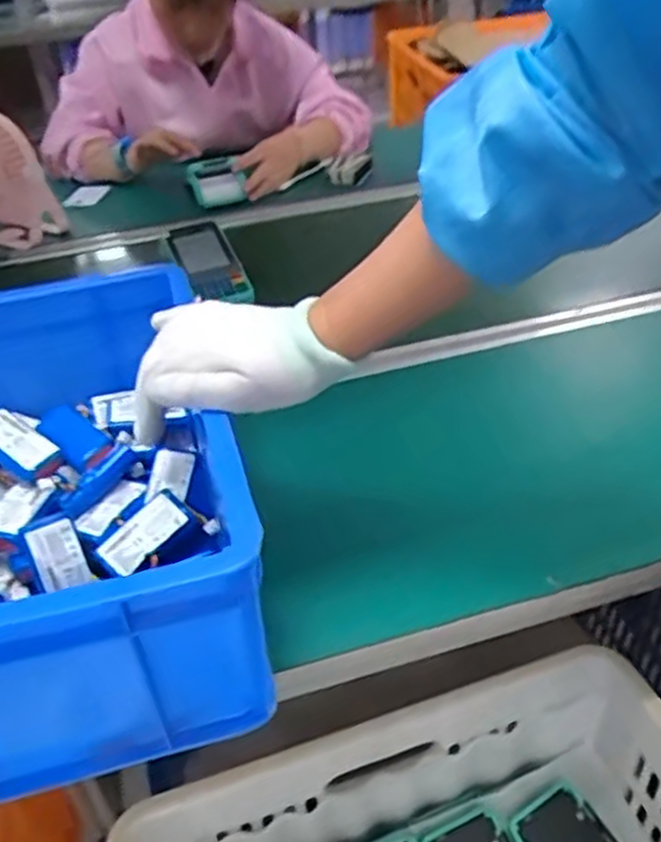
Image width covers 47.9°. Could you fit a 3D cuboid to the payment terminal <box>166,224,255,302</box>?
[{"bbox_3d":[-0.147,-0.194,0.900,0.074,0.030,0.150,-19,53,-17],"label":"payment terminal"}]

